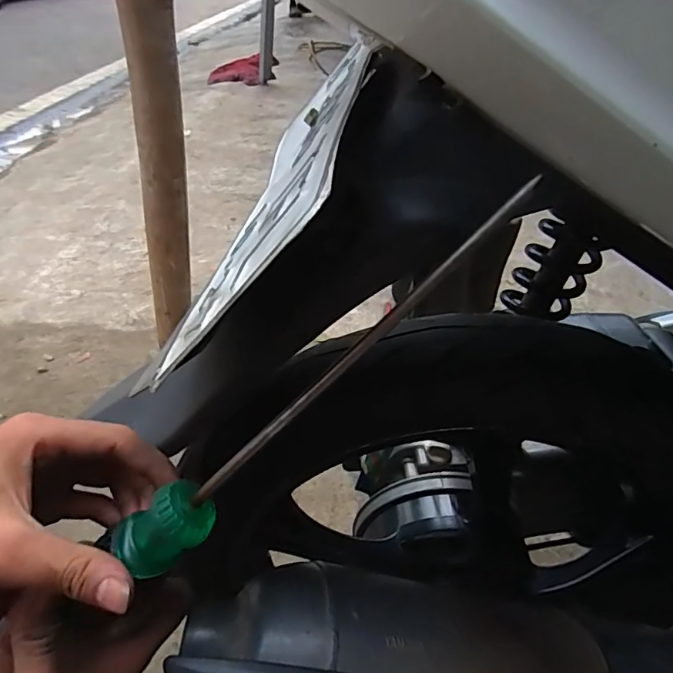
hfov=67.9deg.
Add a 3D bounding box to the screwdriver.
[{"bbox_3d":[-0.014,0.026,0.207,0.235,0.024,0.022,-43,41,14],"label":"screwdriver"}]

